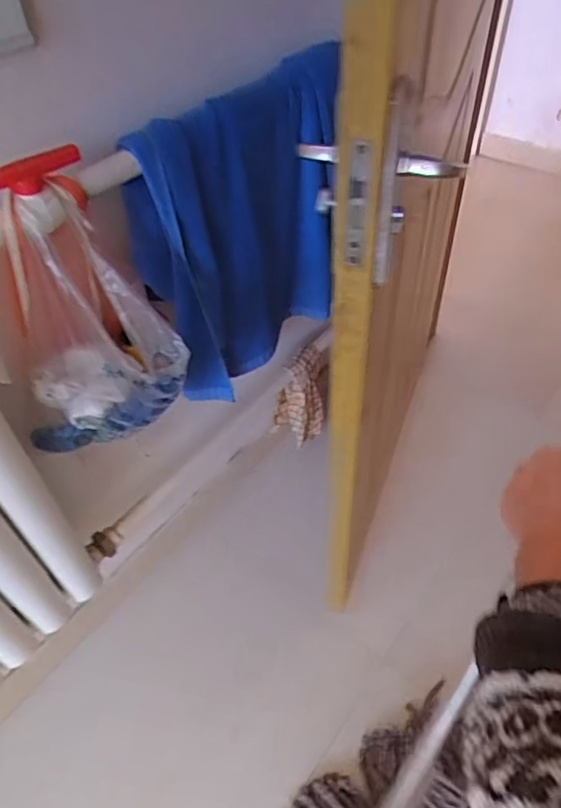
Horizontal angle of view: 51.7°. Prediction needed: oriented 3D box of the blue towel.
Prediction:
[{"bbox_3d":[-0.046,-0.259,0.900,0.364,0.491,0.102,-24,48,-24],"label":"blue towel"}]

